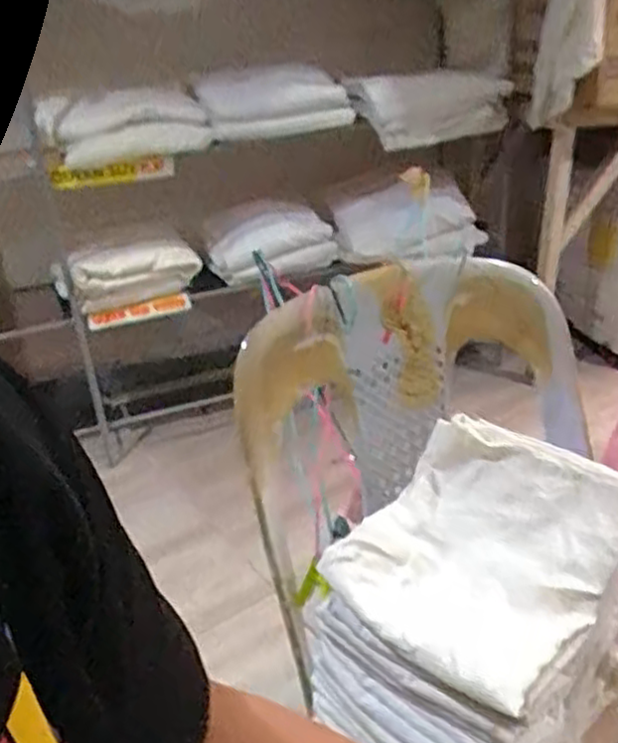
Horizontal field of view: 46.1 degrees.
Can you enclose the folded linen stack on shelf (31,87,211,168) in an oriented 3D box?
[{"bbox_3d":[-0.397,-0.536,1.581,0.358,0.126,0.201,-7,28,-3],"label":"folded linen stack on shelf"}]

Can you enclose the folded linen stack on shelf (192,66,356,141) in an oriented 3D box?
[{"bbox_3d":[-0.069,-0.585,1.591,0.337,0.123,0.232,-9,28,-7],"label":"folded linen stack on shelf"}]

